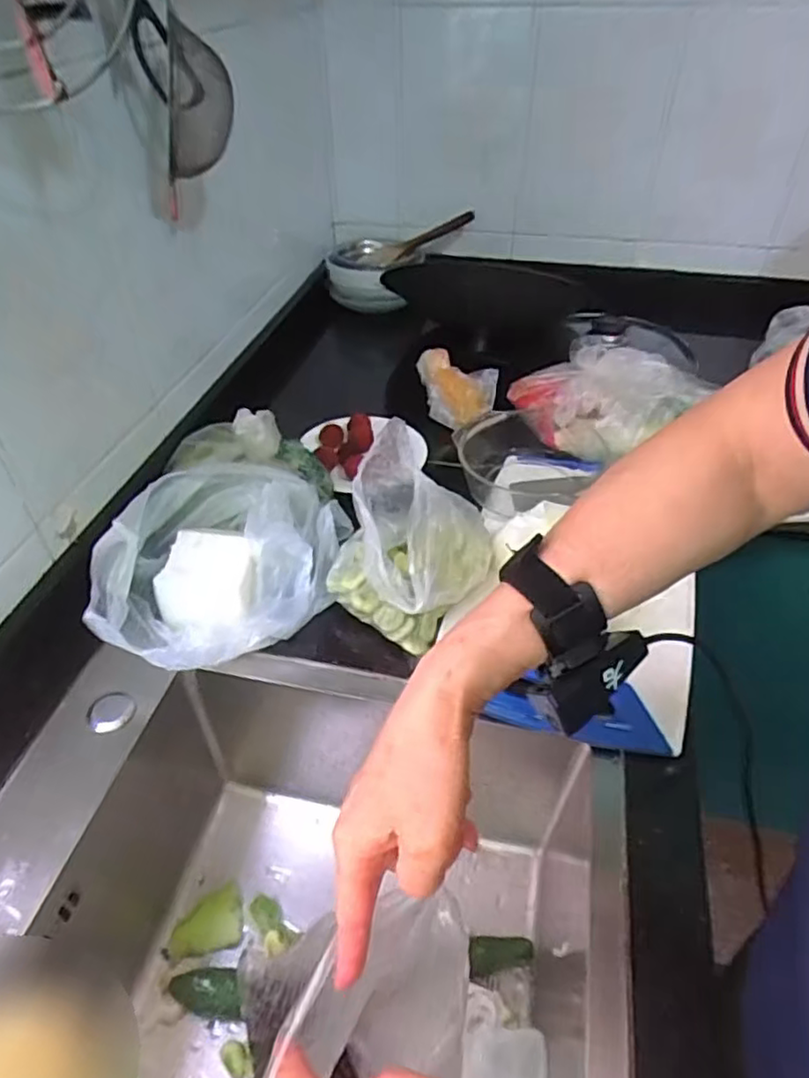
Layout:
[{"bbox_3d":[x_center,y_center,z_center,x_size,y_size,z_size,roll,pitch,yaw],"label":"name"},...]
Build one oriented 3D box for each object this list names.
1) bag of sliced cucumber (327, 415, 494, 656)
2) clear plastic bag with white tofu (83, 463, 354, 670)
[{"bbox_3d":[0.007,-0.010,0.575,0.120,0.139,0.131,25,48,24],"label":"bag of sliced cucumber"},{"bbox_3d":[-0.159,0.025,0.588,0.213,0.091,0.182,-7,43,-8],"label":"clear plastic bag with white tofu"}]

